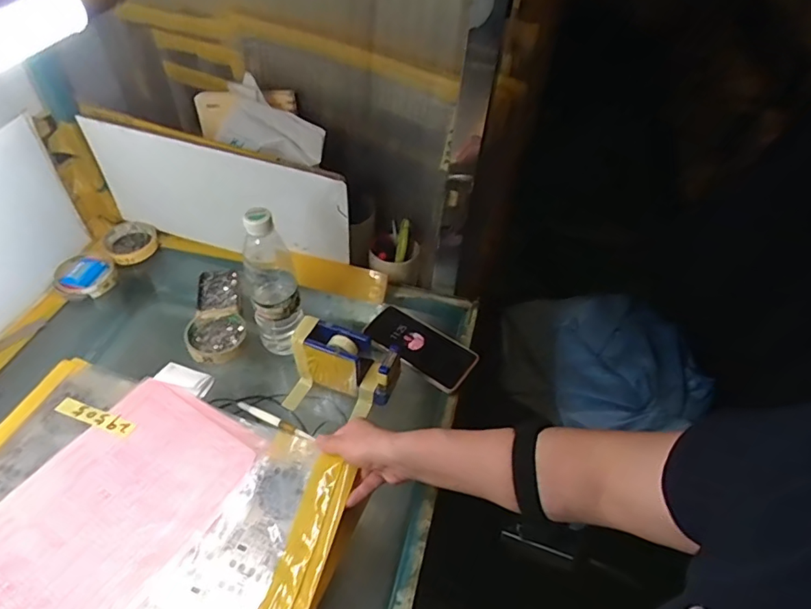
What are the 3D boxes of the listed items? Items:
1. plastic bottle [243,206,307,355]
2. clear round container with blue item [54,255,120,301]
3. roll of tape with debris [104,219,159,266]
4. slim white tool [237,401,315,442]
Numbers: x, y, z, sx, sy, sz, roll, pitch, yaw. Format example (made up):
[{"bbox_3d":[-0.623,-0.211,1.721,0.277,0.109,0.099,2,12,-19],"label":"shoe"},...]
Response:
[{"bbox_3d":[-0.172,-0.026,0.676,0.061,0.226,0.070,-10,50,-11],"label":"plastic bottle"},{"bbox_3d":[-0.502,-0.043,0.808,0.082,0.020,0.084,-7,49,-9],"label":"clear round container with blue item"},{"bbox_3d":[-0.466,-0.107,0.882,0.081,0.026,0.093,-27,55,-24],"label":"roll of tape with debris"},{"bbox_3d":[-0.161,0.144,0.639,0.125,0.013,0.012,15,46,30],"label":"slim white tool"}]

